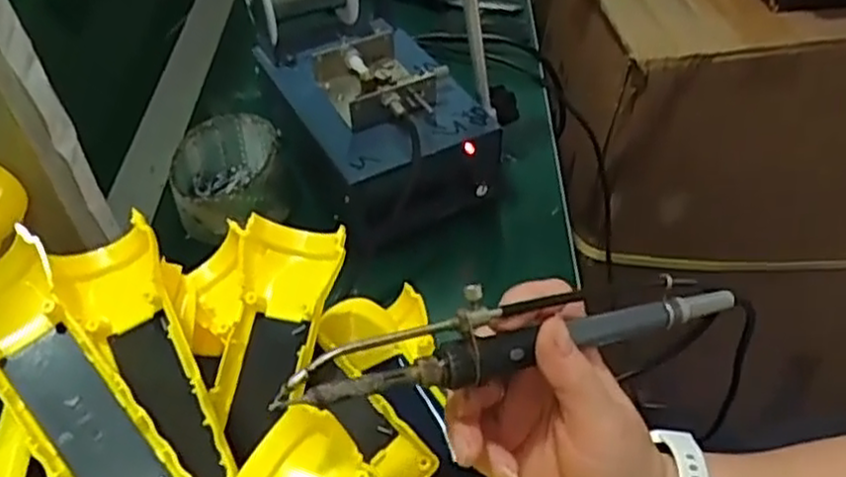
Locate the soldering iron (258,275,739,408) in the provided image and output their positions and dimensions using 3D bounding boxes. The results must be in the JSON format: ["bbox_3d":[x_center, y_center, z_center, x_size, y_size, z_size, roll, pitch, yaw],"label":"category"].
[{"bbox_3d":[0.044,0.038,0.319,0.207,0.025,0.025,-9,47,-17],"label":"soldering iron"}]

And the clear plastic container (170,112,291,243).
[{"bbox_3d":[-0.133,-0.042,0.524,0.075,0.044,0.094,-4,47,-2],"label":"clear plastic container"}]

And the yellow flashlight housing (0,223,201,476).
[{"bbox_3d":[-0.148,0.072,0.318,0.051,0.023,0.167,-36,77,-26],"label":"yellow flashlight housing"}]

